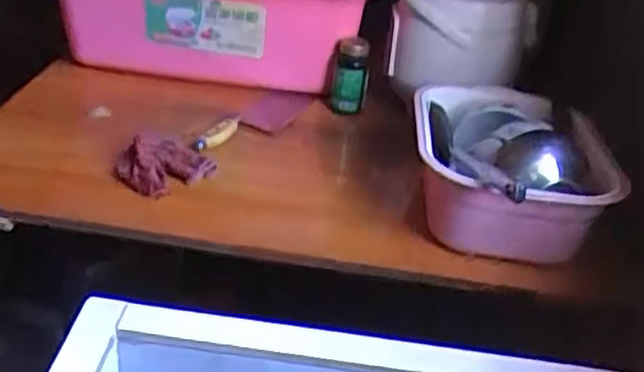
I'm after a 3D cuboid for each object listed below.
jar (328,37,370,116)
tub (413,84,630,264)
[{"bbox_3d":[0.045,-0.175,1.120,0.058,0.130,0.060,5,32,-3],"label":"jar"},{"bbox_3d":[0.224,-0.014,0.863,0.208,0.149,0.241,7,32,0],"label":"tub"}]

